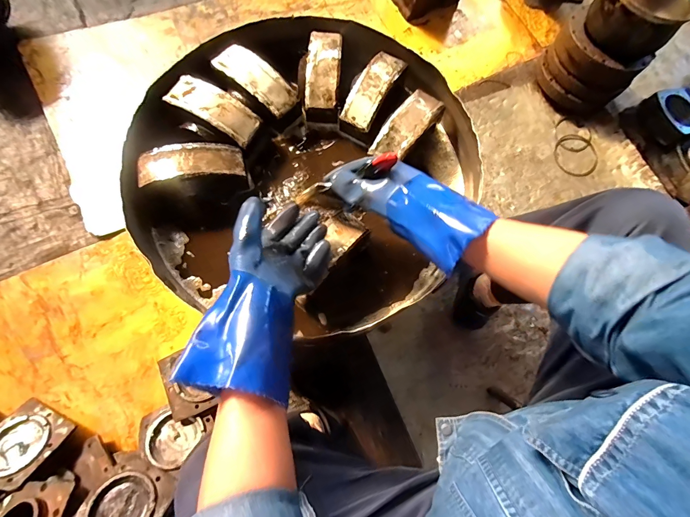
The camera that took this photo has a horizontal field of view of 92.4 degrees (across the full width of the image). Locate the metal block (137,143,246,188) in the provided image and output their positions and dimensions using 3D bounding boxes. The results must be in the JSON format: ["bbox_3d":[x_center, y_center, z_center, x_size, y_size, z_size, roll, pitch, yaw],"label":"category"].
[{"bbox_3d":[-0.239,-0.148,0.515,0.154,0.033,0.060,-10,77,-7],"label":"metal block"}]

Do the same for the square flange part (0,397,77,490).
[{"bbox_3d":[-0.663,0.382,0.681,0.141,0.024,0.140,22,51,13],"label":"square flange part"}]

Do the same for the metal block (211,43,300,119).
[{"bbox_3d":[-0.152,-0.305,0.562,0.149,0.032,0.059,40,76,5],"label":"metal block"}]

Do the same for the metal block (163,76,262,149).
[{"bbox_3d":[-0.214,-0.245,0.540,0.147,0.032,0.058,29,76,3],"label":"metal block"}]

